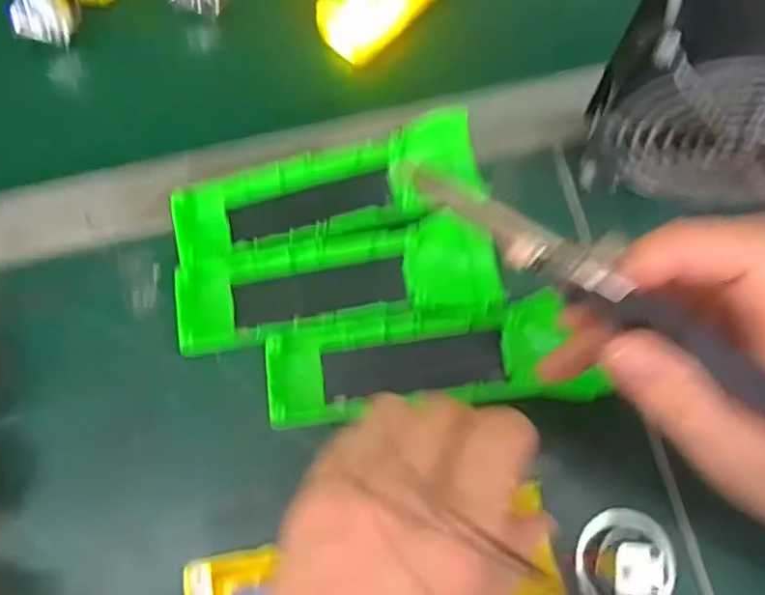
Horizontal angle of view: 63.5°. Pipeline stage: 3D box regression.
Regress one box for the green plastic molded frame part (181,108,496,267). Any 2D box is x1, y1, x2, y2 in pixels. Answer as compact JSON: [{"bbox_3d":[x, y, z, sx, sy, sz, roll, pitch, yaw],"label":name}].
[{"bbox_3d":[-0.027,-0.053,0.326,0.161,0.025,0.052,-16,70,-4],"label":"green plastic molded frame part"}]

